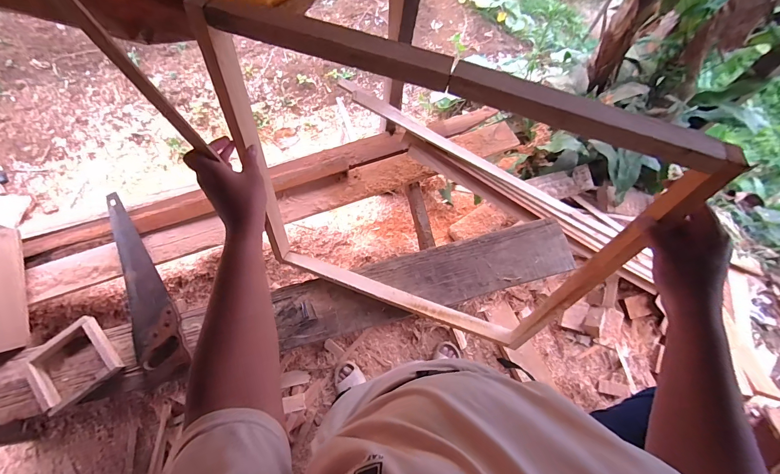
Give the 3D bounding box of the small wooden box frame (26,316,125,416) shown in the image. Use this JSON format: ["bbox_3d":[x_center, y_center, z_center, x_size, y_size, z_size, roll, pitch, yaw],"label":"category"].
[{"bbox_3d":[-0.716,0.285,0.759,0.163,0.031,0.152,-41,76,-13],"label":"small wooden box frame"}]

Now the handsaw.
[{"bbox_3d":[-0.620,0.096,0.848,0.096,0.037,0.477,-23,73,-8],"label":"handsaw"}]

